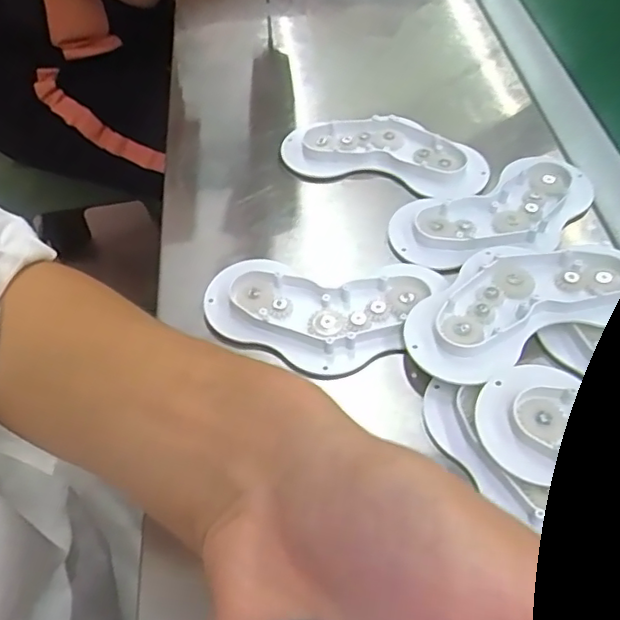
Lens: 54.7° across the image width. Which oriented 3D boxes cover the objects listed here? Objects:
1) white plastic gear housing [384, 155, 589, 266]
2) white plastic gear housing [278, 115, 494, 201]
[{"bbox_3d":[0.126,-0.066,0.406,0.143,0.014,0.066,-23,55,-12],"label":"white plastic gear housing"},{"bbox_3d":[0.055,-0.118,0.444,0.147,0.012,0.073,17,56,16],"label":"white plastic gear housing"}]

